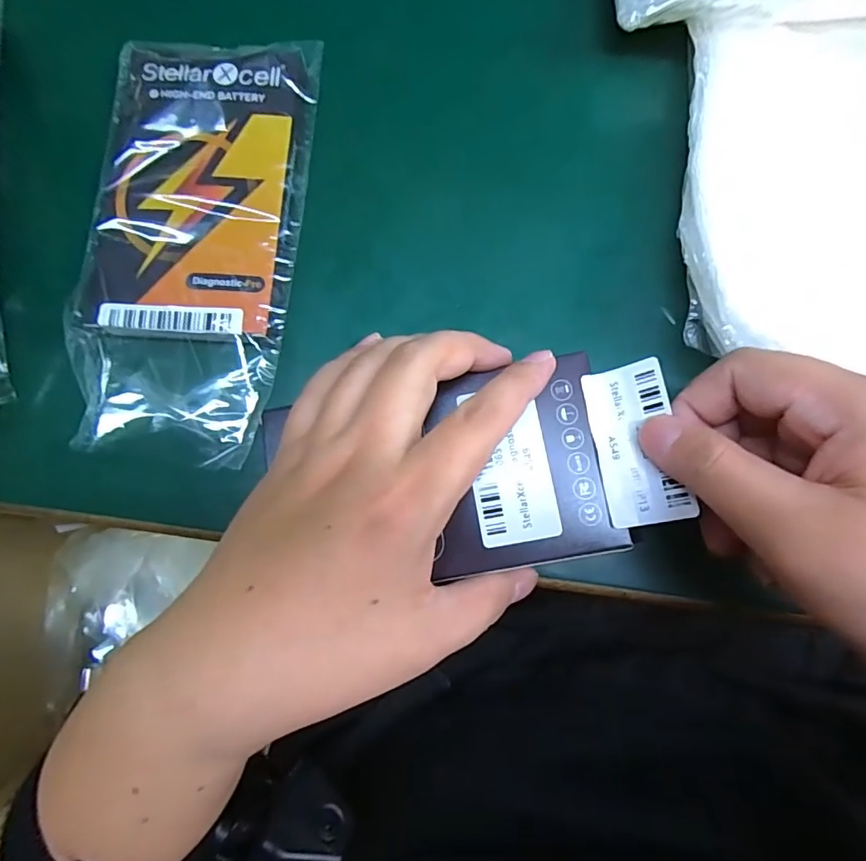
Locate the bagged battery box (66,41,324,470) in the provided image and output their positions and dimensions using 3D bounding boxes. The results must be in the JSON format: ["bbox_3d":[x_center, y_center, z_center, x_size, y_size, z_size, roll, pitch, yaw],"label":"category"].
[{"bbox_3d":[-0.105,-0.084,0.212,0.091,0.016,0.187,5,82,1],"label":"bagged battery box"}]

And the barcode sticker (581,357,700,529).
[{"bbox_3d":[0.076,0.005,0.186,0.028,0.006,0.059,-12,79,17],"label":"barcode sticker"}]

